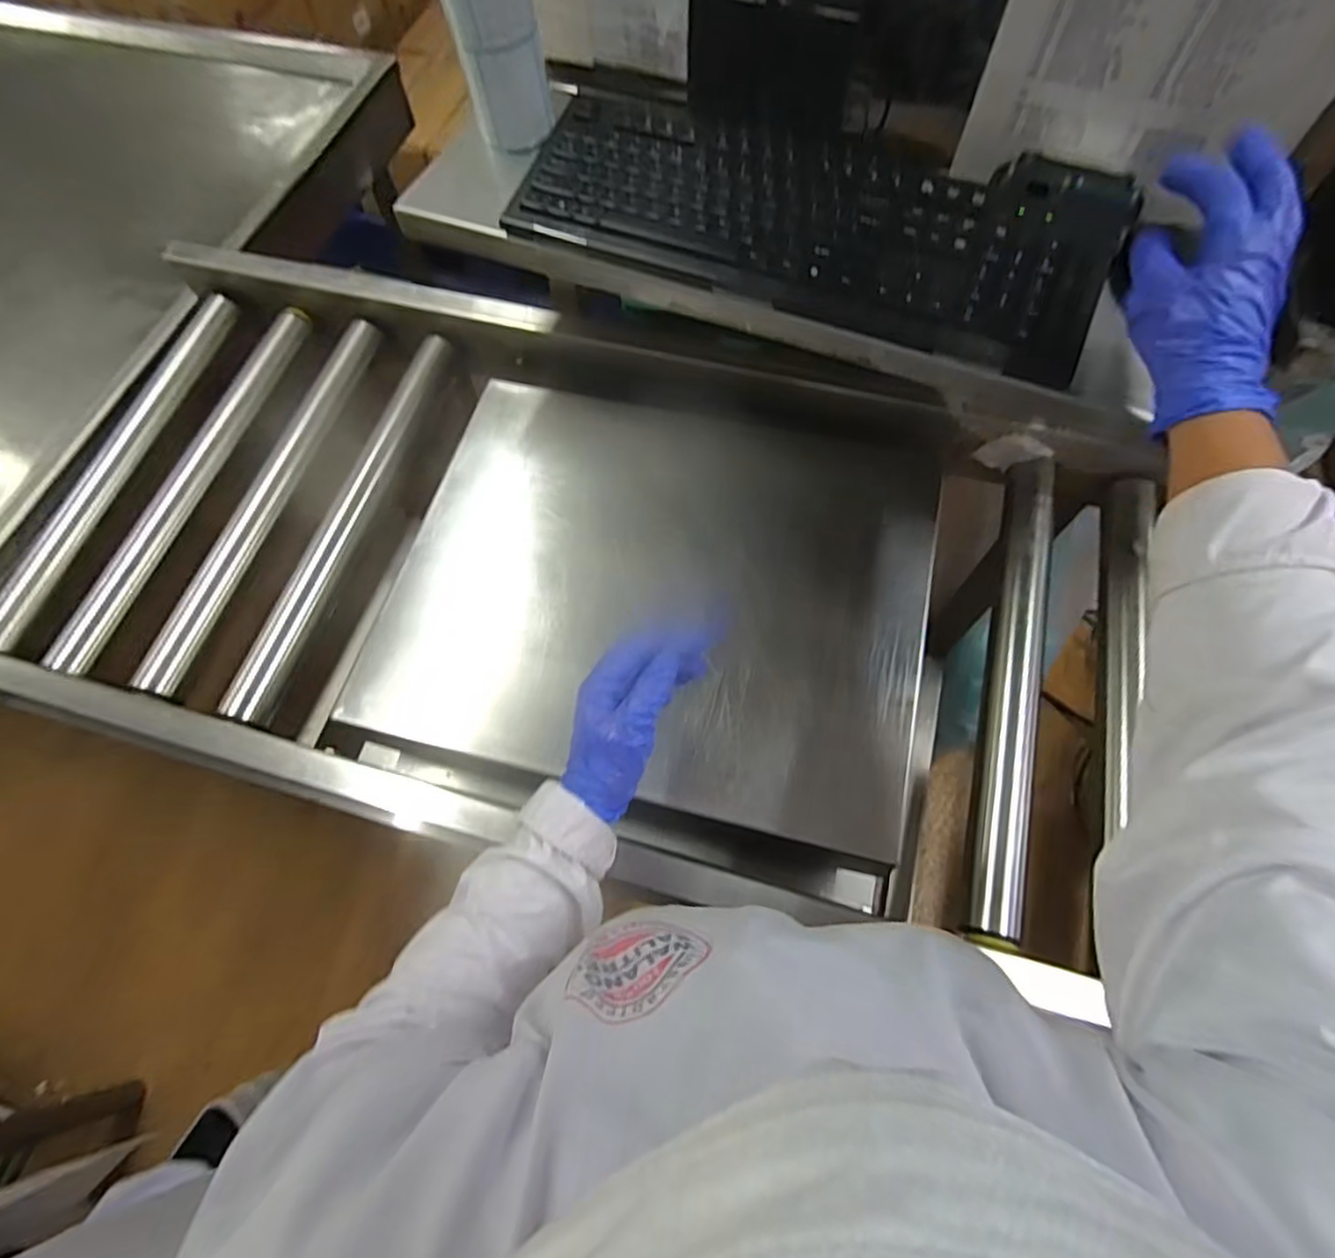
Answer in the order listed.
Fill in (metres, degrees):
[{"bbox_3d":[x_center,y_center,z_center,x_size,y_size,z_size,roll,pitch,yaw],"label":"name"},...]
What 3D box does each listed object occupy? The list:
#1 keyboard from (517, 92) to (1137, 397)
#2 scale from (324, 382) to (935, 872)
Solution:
[{"bbox_3d":[0.101,-0.306,0.498,0.435,0.034,0.139,22,68,10],"label":"keyboard"},{"bbox_3d":[-0.005,-0.043,0.659,0.505,0.069,0.413,13,67,7],"label":"scale"}]

